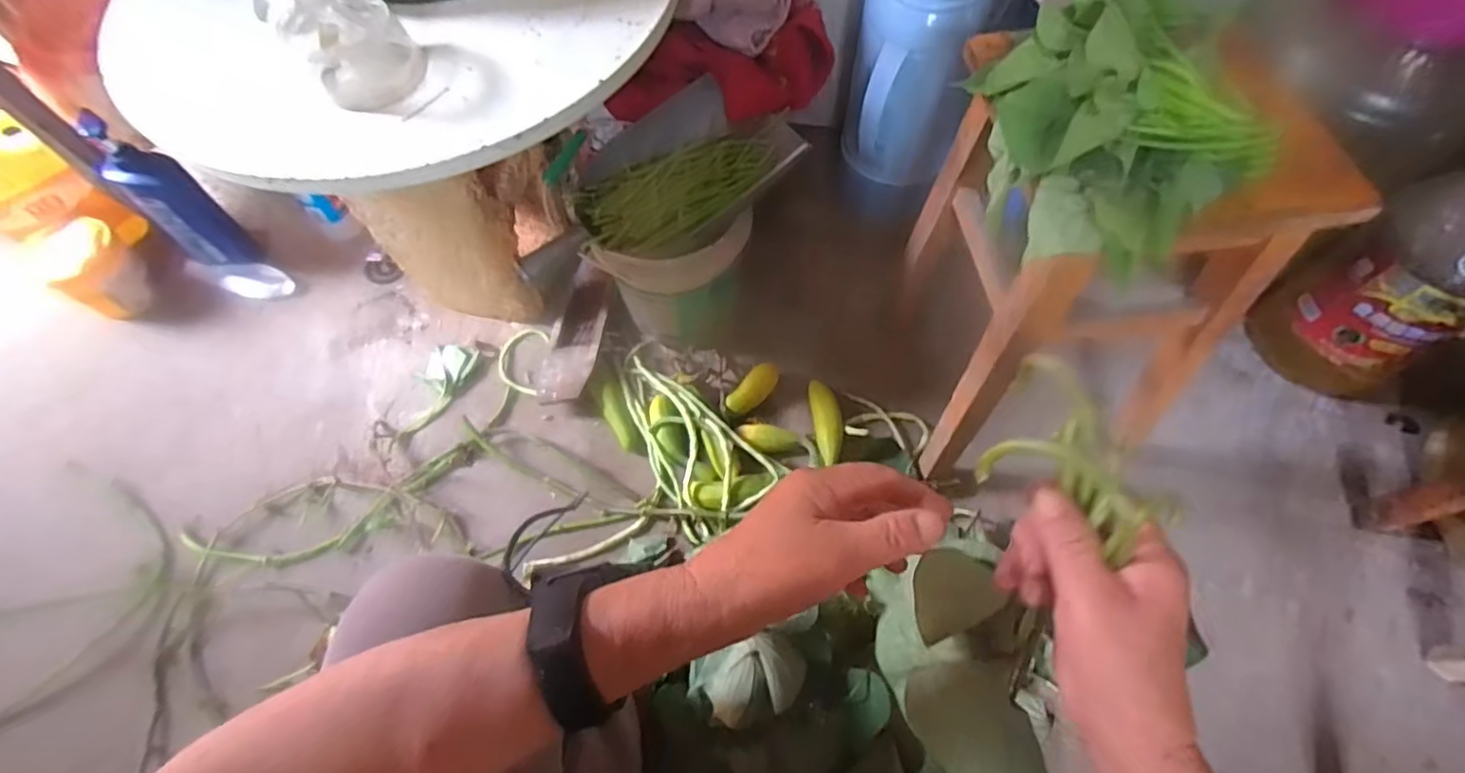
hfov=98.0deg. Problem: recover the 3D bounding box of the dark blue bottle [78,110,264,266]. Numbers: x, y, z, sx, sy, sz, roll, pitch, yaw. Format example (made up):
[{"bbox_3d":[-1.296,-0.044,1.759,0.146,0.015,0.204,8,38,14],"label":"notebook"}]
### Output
[{"bbox_3d":[-0.788,-0.259,0.896,0.062,0.268,0.073,34,67,18],"label":"dark blue bottle"}]

